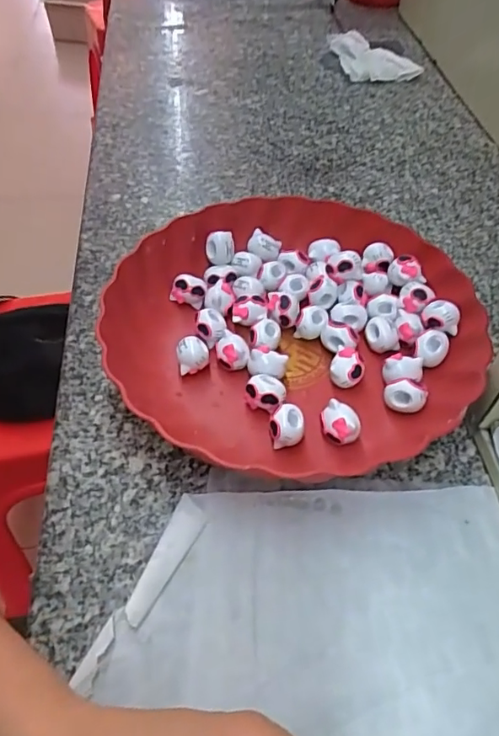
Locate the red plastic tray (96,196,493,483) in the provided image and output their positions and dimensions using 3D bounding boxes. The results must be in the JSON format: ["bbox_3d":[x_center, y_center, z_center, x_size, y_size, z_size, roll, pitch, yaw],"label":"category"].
[{"bbox_3d":[0.029,-0.030,0.364,0.246,0.048,0.235,8,49,8],"label":"red plastic tray"}]

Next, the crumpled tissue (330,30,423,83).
[{"bbox_3d":[0.166,-0.417,0.703,0.101,0.034,0.103,-11,50,-8],"label":"crumpled tissue"}]

